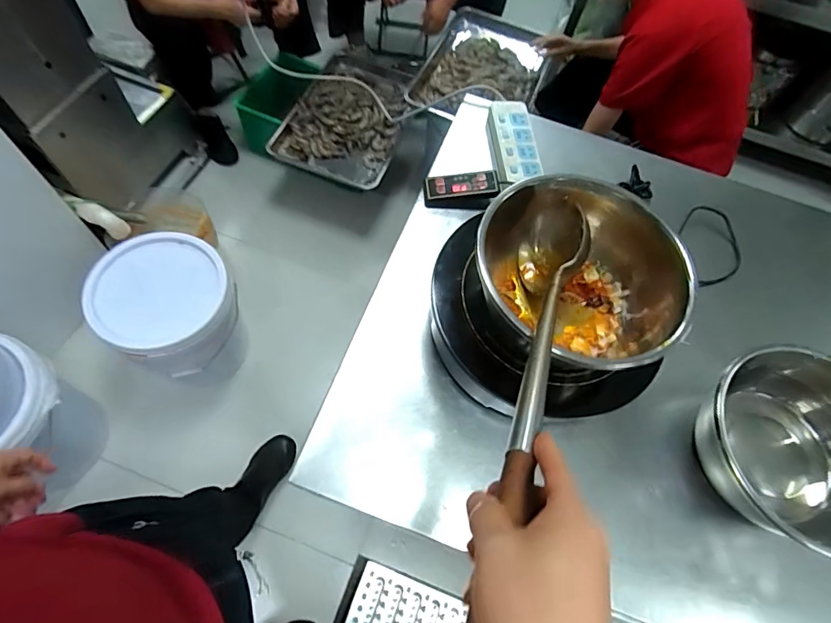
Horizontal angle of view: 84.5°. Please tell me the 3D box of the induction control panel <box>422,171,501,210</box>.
[{"bbox_3d":[0.083,-0.220,0.836,0.134,0.036,0.063,-4,62,-2],"label":"induction control panel"}]

